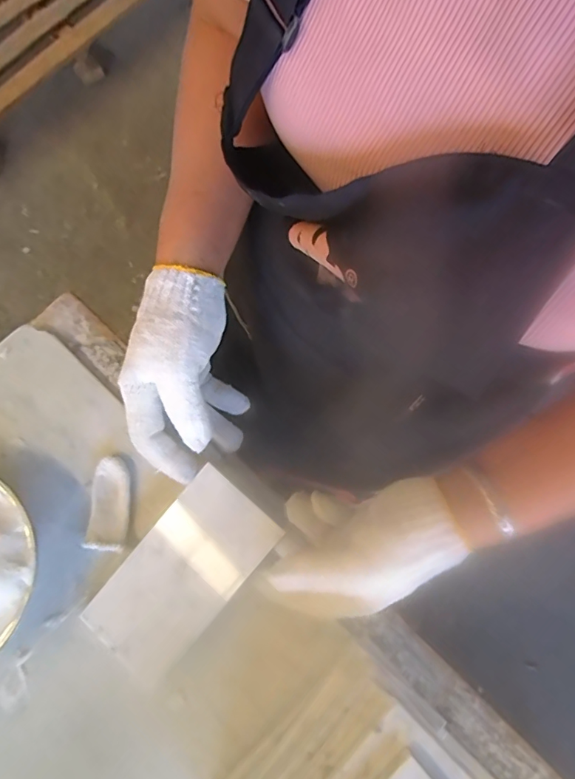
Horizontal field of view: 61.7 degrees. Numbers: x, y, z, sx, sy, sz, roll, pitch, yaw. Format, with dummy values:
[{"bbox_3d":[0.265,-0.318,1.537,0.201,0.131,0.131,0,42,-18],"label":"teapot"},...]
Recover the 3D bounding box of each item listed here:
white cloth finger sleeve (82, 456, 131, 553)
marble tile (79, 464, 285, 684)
[{"bbox_3d":[-0.139,0.088,0.374,0.028,0.008,0.070,1,76,0],"label":"white cloth finger sleeve"},{"bbox_3d":[-0.077,0.133,0.348,0.075,0.004,0.148,40,93,7],"label":"marble tile"}]

